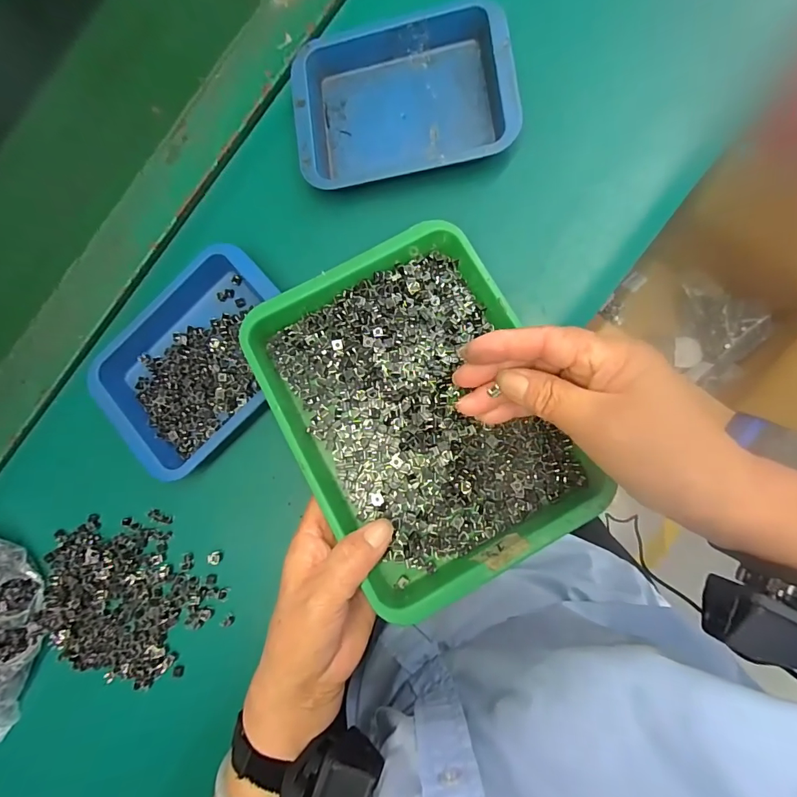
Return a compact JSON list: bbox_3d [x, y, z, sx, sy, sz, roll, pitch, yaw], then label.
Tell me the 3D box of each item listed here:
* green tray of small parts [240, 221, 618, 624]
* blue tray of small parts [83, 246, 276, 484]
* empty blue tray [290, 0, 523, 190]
[{"bbox_3d":[0.012,0.005,0.273,0.156,0.043,0.213,-28,83,6],"label":"green tray of small parts"},{"bbox_3d":[-0.150,-0.032,0.322,0.153,0.026,0.124,-44,81,3],"label":"blue tray of small parts"},{"bbox_3d":[0.003,-0.219,0.317,0.156,0.030,0.121,-5,85,8],"label":"empty blue tray"}]

